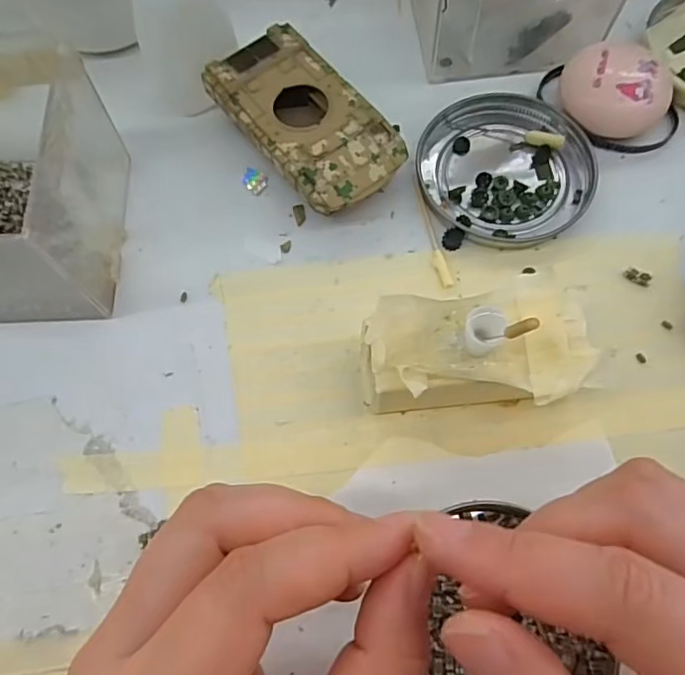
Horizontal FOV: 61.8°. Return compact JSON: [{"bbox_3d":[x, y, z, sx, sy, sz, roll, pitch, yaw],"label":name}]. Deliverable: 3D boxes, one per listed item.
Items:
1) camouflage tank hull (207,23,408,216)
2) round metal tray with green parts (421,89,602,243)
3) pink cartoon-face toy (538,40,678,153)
[{"bbox_3d":[-0.016,-0.096,0.265,0.052,0.026,0.095,-39,73,-11],"label":"camouflage tank hull"},{"bbox_3d":[0.076,-0.079,0.265,0.079,0.008,0.076,-1,70,2],"label":"round metal tray with green parts"},{"bbox_3d":[0.127,-0.115,0.266,0.044,0.025,0.056,-30,71,-8],"label":"pink cartoon-face toy"}]

